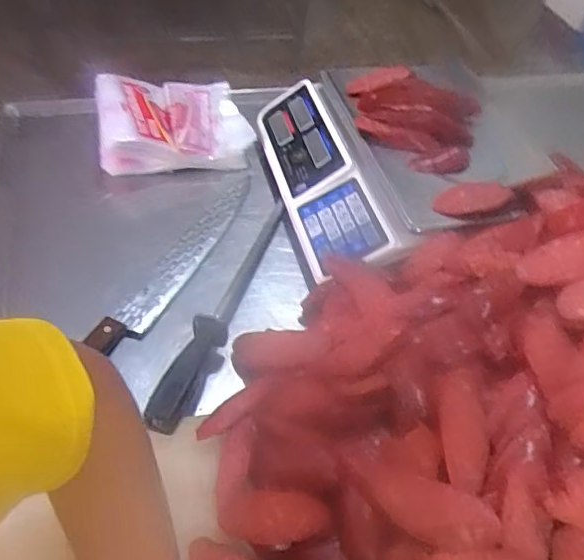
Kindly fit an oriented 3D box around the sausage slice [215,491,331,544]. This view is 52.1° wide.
[{"bbox_3d":[-0.014,0.177,0.449,0.083,0.008,0.037,-5,50,14],"label":"sausage slice"}]

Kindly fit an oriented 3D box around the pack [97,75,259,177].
[{"bbox_3d":[-0.157,-0.217,0.784,0.183,0.072,0.151,-9,49,-14],"label":"pack"}]

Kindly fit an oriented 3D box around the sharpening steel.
[{"bbox_3d":[-0.065,0.019,0.627,0.033,0.037,0.338,10,36,10],"label":"sharpening steel"}]

